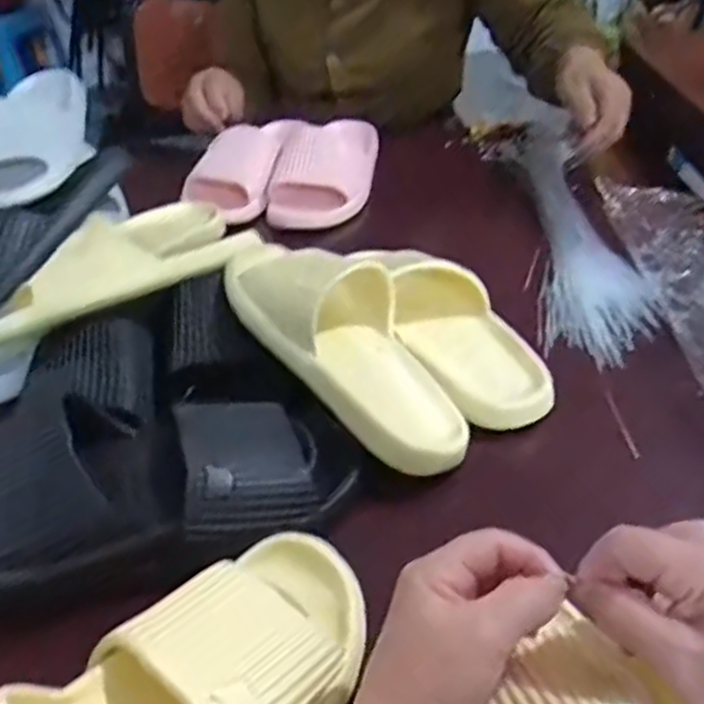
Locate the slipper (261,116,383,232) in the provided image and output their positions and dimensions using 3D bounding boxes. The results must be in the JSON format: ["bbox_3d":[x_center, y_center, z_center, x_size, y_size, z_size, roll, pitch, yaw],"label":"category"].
[{"bbox_3d":[-0.035,-0.229,0.905,0.122,0.067,0.214,4,39,7],"label":"slipper"}]

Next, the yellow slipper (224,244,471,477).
[{"bbox_3d":[0.002,-0.019,0.561,0.108,0.063,0.246,-28,63,-29],"label":"yellow slipper"}]

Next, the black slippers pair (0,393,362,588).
[{"bbox_3d":[-0.144,0.075,0.484,0.298,0.067,0.111,-10,40,-10],"label":"black slippers pair"}]

